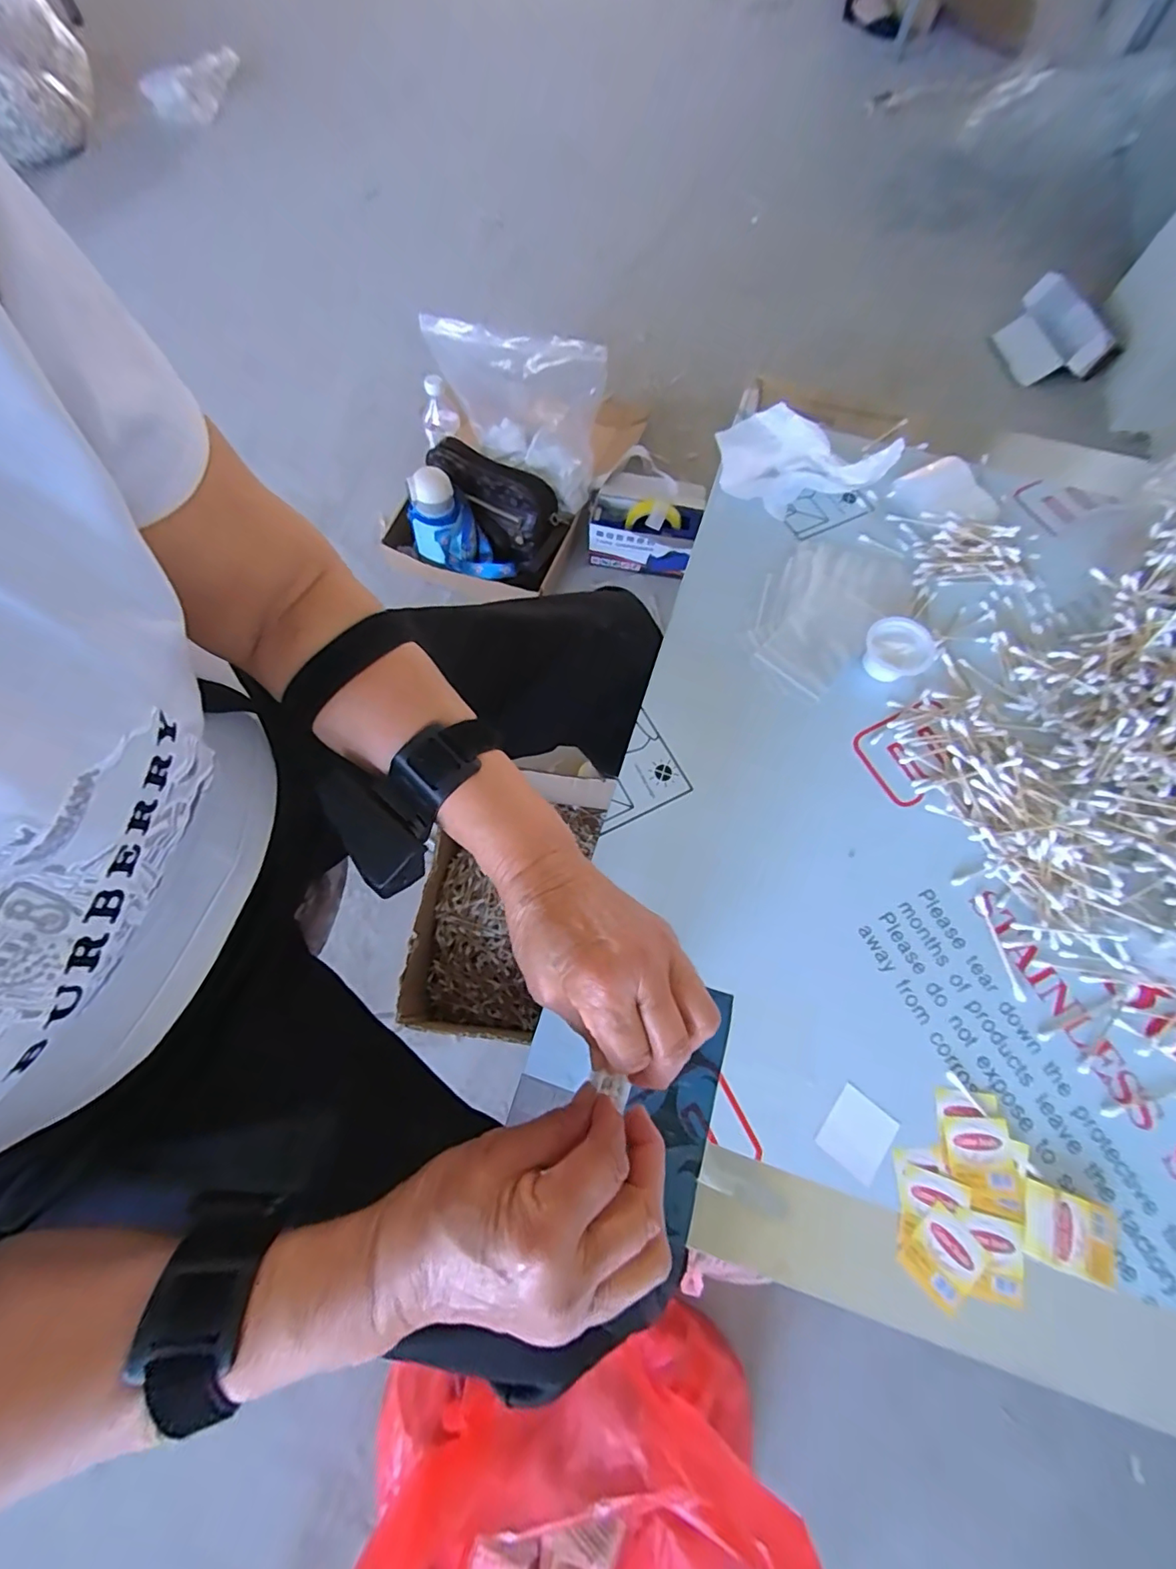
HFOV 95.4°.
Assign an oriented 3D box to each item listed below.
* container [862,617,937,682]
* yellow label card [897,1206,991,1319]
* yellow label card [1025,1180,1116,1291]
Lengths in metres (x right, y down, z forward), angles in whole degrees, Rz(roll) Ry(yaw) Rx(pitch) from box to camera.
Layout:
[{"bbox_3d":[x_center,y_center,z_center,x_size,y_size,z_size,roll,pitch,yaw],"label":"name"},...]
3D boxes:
[{"bbox_3d":[0.262,-0.113,0.454,0.055,0.028,0.047,34,75,13],"label":"container"},{"bbox_3d":[0.215,0.285,0.322,0.037,0.004,0.042,43,77,15],"label":"yellow label card"},{"bbox_3d":[0.287,0.268,0.321,0.047,0.011,0.041,16,72,8],"label":"yellow label card"}]

